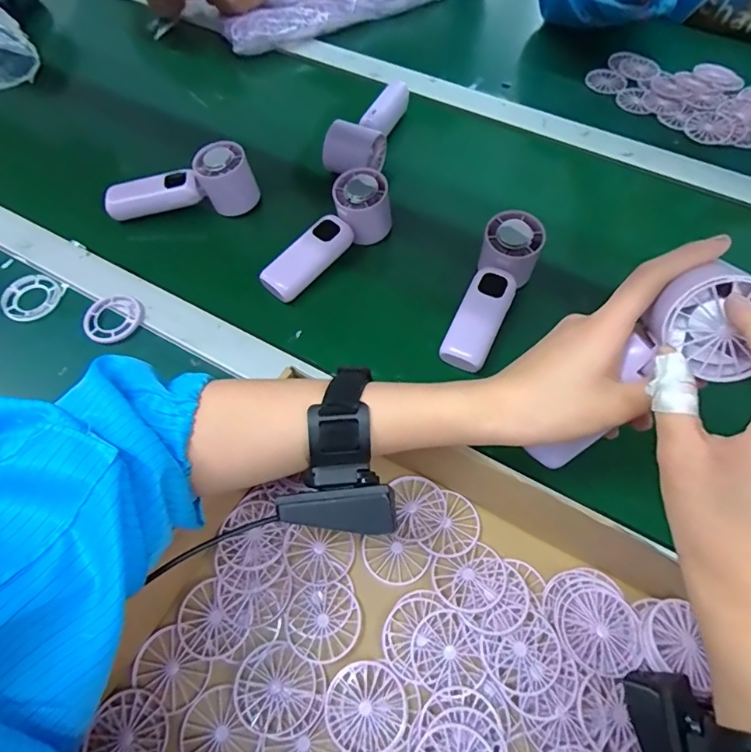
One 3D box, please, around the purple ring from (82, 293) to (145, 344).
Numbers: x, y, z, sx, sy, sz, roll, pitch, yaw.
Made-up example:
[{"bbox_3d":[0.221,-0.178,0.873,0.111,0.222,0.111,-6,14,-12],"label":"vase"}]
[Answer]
[{"bbox_3d":[-0.249,-0.055,0.468,0.048,0.007,0.054,39,69,19],"label":"purple ring"}]

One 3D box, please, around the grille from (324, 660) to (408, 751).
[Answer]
[{"bbox_3d":[-0.006,0.208,0.311,0.049,0.004,0.049,0,62,1],"label":"grille"}]

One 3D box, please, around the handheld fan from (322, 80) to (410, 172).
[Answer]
[{"bbox_3d":[-0.005,-0.299,0.573,0.059,0.049,0.157,17,64,10],"label":"handheld fan"}]

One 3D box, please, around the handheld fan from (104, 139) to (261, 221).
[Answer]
[{"bbox_3d":[-0.206,-0.204,0.528,0.155,0.052,0.048,-9,62,-4],"label":"handheld fan"}]

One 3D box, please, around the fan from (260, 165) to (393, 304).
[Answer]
[{"bbox_3d":[-0.046,-0.138,0.486,0.051,0.050,0.152,36,68,18],"label":"fan"}]

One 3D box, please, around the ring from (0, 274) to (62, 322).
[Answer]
[{"bbox_3d":[-0.336,-0.077,0.481,0.050,0.010,0.052,0,62,1],"label":"ring"}]

